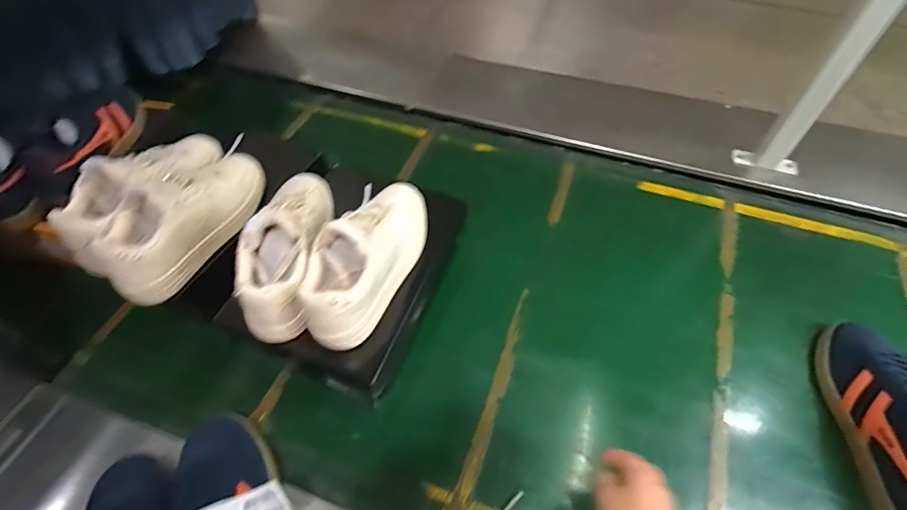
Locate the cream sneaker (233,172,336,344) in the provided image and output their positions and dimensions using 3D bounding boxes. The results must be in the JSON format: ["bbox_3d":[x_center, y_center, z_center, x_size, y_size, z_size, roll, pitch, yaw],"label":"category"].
[{"bbox_3d":[-0.214,-0.028,0.589,0.084,0.109,0.256,4,55,2],"label":"cream sneaker"}]

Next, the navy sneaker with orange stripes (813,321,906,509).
[{"bbox_3d":[0.565,0.210,0.581,0.118,0.104,0.289,1,54,-1],"label":"navy sneaker with orange stripes"}]

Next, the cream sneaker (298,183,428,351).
[{"bbox_3d":[-0.108,-0.015,0.577,0.087,0.118,0.251,20,57,13],"label":"cream sneaker"}]

